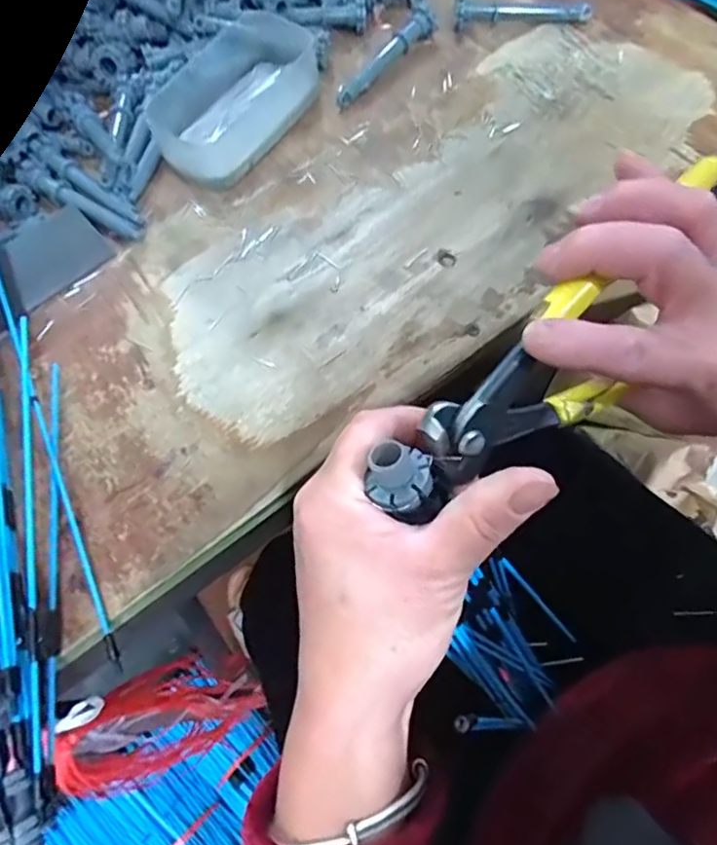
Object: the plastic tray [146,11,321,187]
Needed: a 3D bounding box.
[{"bbox_3d":[-0.084,-0.217,0.393,0.080,0.026,0.123,26,72,15],"label":"plastic tray"}]

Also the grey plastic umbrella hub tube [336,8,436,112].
[{"bbox_3d":[0.017,-0.251,0.406,0.016,0.015,0.095,39,76,18],"label":"grey plastic umbrella hub tube"}]

